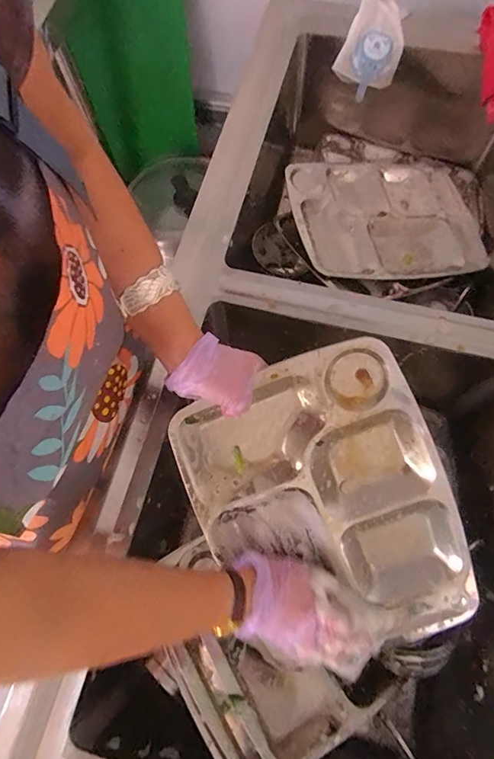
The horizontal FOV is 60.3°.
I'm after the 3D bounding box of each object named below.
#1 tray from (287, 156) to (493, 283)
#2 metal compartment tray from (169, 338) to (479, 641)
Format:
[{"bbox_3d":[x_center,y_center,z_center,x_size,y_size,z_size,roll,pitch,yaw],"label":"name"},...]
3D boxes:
[{"bbox_3d":[0.239,-0.281,0.744,0.326,0.031,0.267,-8,70,-14],"label":"tray"},{"bbox_3d":[0.088,0.139,0.454,0.248,0.032,0.324,-25,99,9],"label":"metal compartment tray"}]

